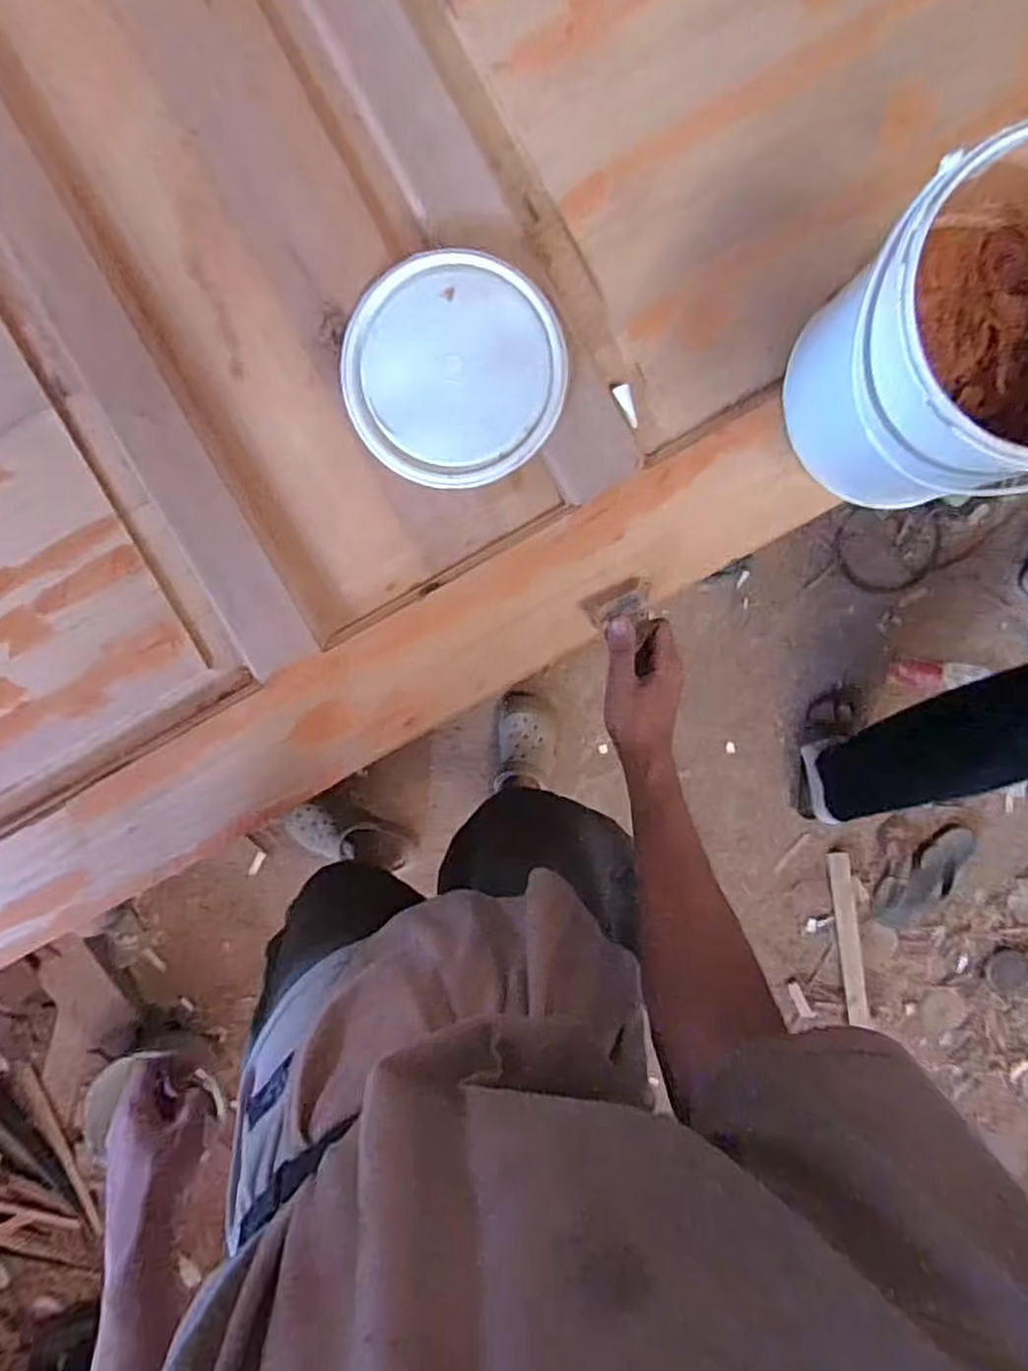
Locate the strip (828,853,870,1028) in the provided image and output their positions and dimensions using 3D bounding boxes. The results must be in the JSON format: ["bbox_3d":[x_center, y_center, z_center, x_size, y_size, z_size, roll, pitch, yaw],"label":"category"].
[{"bbox_3d":[0.699,0.527,1.472,0.042,0.020,0.365,-9,97,1],"label":"strip"}]

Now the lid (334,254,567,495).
[{"bbox_3d":[-0.046,-0.251,0.564,0.168,0.024,0.177,0,96,2],"label":"lid"}]

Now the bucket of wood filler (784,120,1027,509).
[{"bbox_3d":[0.302,-0.216,0.470,0.180,0.196,0.174,0,96,2],"label":"bucket of wood filler"}]

